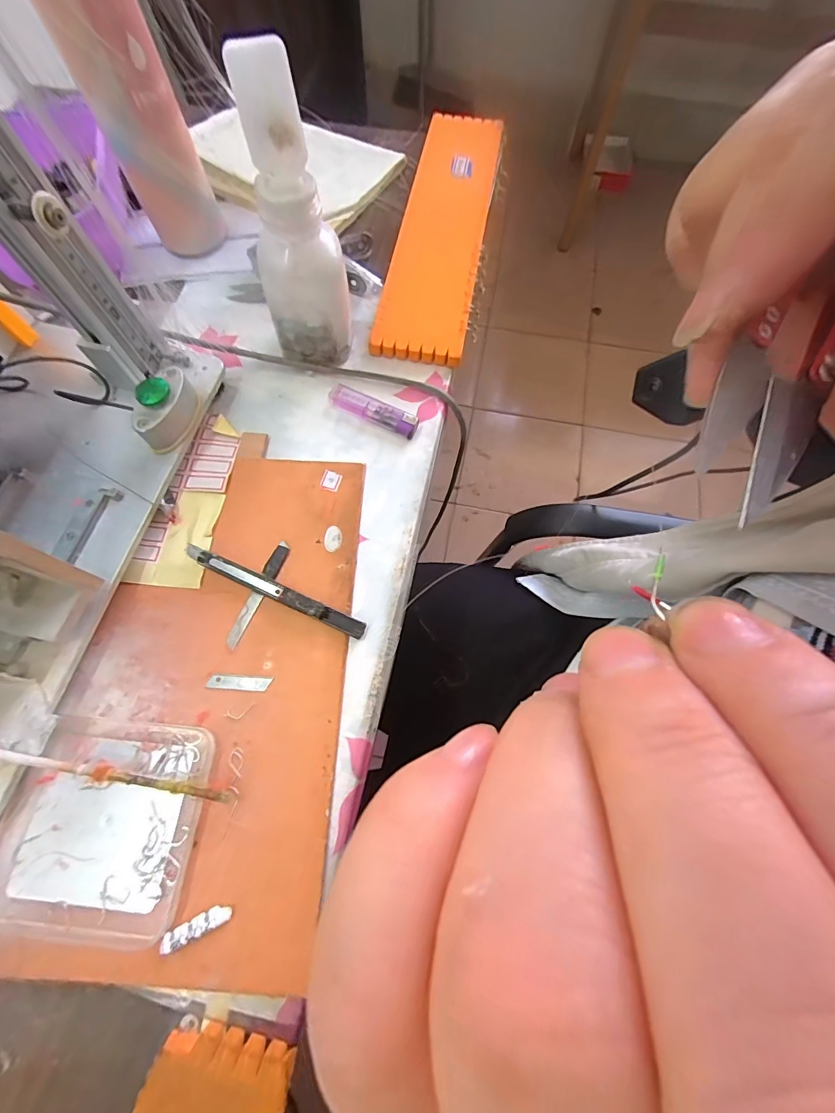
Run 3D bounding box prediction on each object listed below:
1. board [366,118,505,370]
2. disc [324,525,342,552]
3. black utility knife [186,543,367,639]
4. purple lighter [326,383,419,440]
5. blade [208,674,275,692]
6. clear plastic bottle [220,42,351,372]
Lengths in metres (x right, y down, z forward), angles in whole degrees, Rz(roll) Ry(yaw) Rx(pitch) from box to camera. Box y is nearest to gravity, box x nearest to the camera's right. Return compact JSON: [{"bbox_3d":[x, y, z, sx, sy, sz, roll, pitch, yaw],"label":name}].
[{"bbox_3d":[0.026,-0.328,0.424,0.082,0.014,0.339,10,71,2],"label":"board"},{"bbox_3d":[-0.061,-0.014,0.312,0.013,0.004,0.019,2,71,-1],"label":"disc"},{"bbox_3d":[-0.100,0.023,0.294,0.137,0.009,0.012,23,72,6],"label":"black utility knife"},{"bbox_3d":[-0.036,-0.120,0.348,0.079,0.007,0.019,27,72,8],"label":"purple lighter"},{"bbox_3d":[-0.115,0.081,0.276,0.040,0.004,0.009,3,71,0],"label":"blade"},{"bbox_3d":[-0.085,-0.214,0.295,0.066,0.172,0.055,-15,72,-7],"label":"clear plastic bottle"}]

